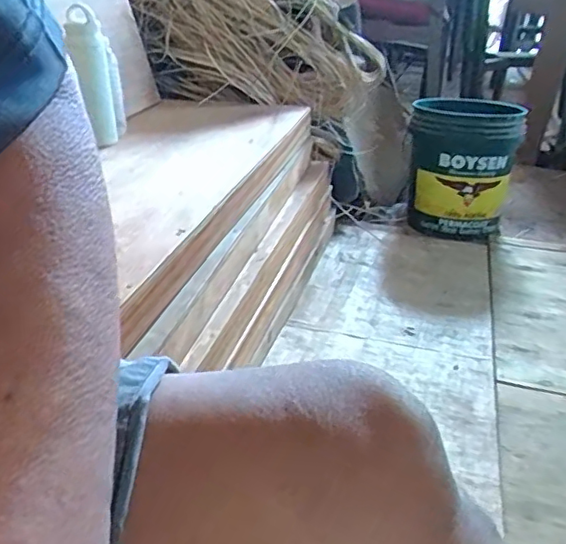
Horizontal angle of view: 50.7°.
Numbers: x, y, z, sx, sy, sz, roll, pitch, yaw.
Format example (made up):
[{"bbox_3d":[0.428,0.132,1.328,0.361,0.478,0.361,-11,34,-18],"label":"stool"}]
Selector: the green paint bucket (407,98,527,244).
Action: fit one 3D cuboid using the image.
[{"bbox_3d":[0.486,-0.301,1.654,0.285,0.325,0.259,12,28,14],"label":"green paint bucket"}]

